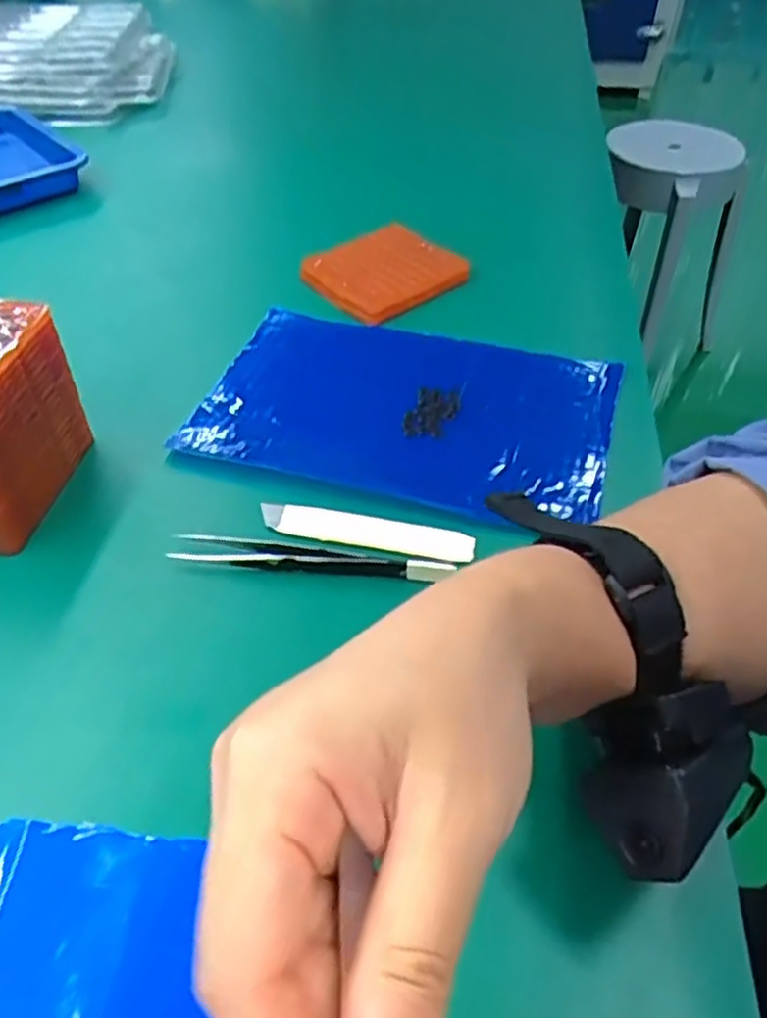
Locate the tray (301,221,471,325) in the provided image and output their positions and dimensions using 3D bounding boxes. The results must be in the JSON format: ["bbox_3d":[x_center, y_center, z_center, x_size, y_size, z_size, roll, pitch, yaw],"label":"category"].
[{"bbox_3d":[0.002,-0.168,0.502,0.089,0.012,0.079,-32,54,-26],"label":"tray"}]

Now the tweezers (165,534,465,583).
[{"bbox_3d":[-0.033,0.022,0.328,0.126,0.008,0.016,6,47,7],"label":"tweezers"}]

